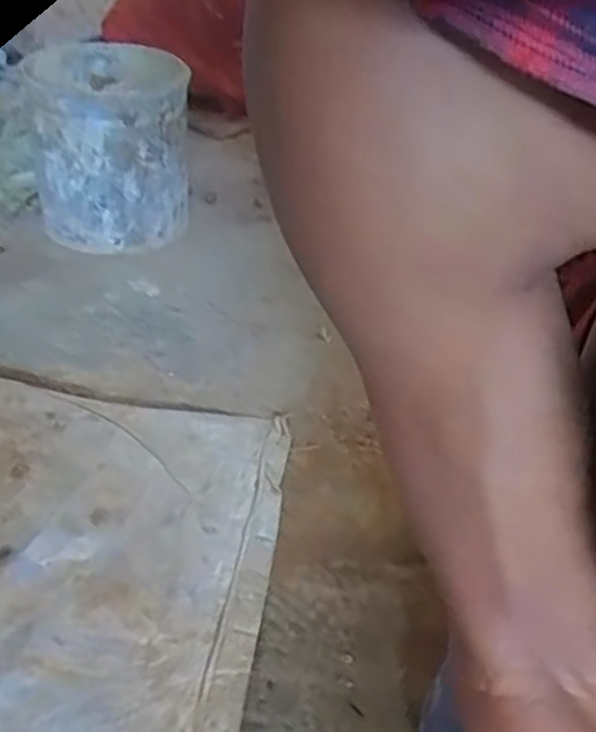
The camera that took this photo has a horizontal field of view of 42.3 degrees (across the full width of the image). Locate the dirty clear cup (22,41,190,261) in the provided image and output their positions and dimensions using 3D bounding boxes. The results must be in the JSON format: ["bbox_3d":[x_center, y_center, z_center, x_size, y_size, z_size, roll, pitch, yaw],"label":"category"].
[{"bbox_3d":[-0.210,-0.246,0.887,0.162,0.206,0.204,0,36,-7],"label":"dirty clear cup"}]

